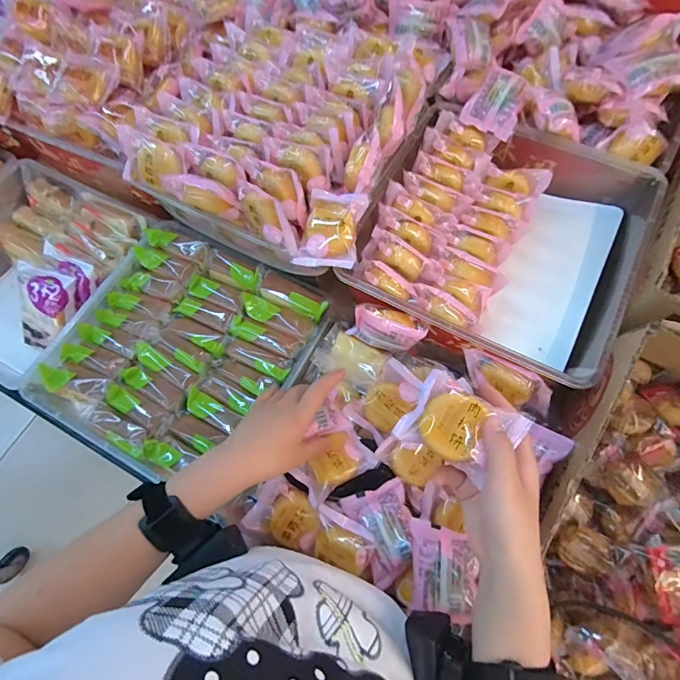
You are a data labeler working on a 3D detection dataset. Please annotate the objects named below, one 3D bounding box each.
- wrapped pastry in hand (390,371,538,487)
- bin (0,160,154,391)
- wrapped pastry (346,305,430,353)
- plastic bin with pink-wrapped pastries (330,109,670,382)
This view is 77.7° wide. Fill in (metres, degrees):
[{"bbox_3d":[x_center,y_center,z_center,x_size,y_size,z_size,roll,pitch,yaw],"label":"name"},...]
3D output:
[{"bbox_3d":[0.100,0.069,0.342,0.088,0.027,0.065,30,72,14],"label":"wrapped pastry in hand"},{"bbox_3d":[-0.474,-0.087,0.694,0.328,0.186,0.303,21,71,11],"label":"bin"},{"bbox_3d":[0.052,-0.013,0.478,0.087,0.052,0.037,20,70,11],"label":"wrapped pastry"},{"bbox_3d":[0.197,-0.131,0.518,0.299,0.076,0.320,26,72,13],"label":"plastic bin with pink-wrapped pastries"}]

